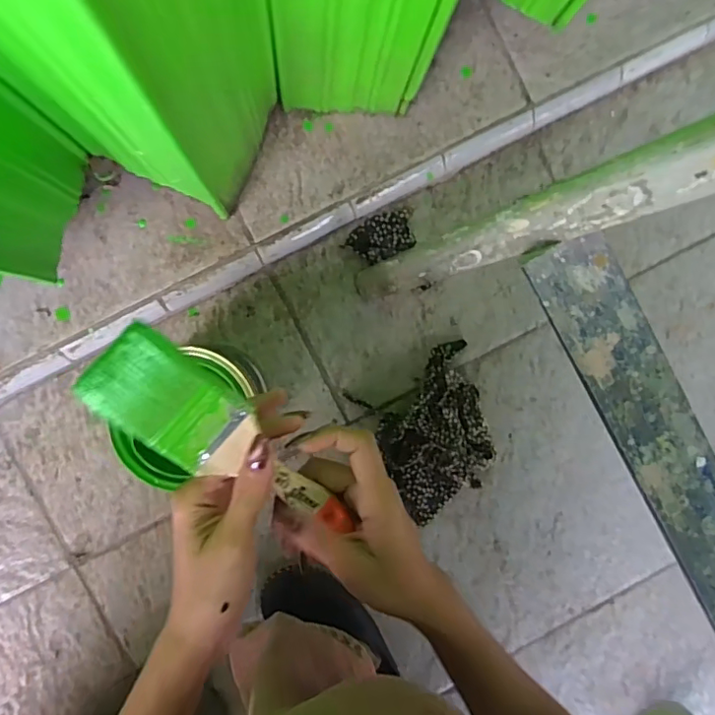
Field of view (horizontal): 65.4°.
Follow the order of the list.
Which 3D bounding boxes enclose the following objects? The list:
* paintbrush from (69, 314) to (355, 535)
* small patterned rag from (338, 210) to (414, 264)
[{"bbox_3d":[-0.066,0.052,0.310,0.048,0.009,0.174,-49,119,-2],"label":"paintbrush"},{"bbox_3d":[0.022,-0.119,0.552,0.068,0.012,0.043,-25,94,-4],"label":"small patterned rag"}]

